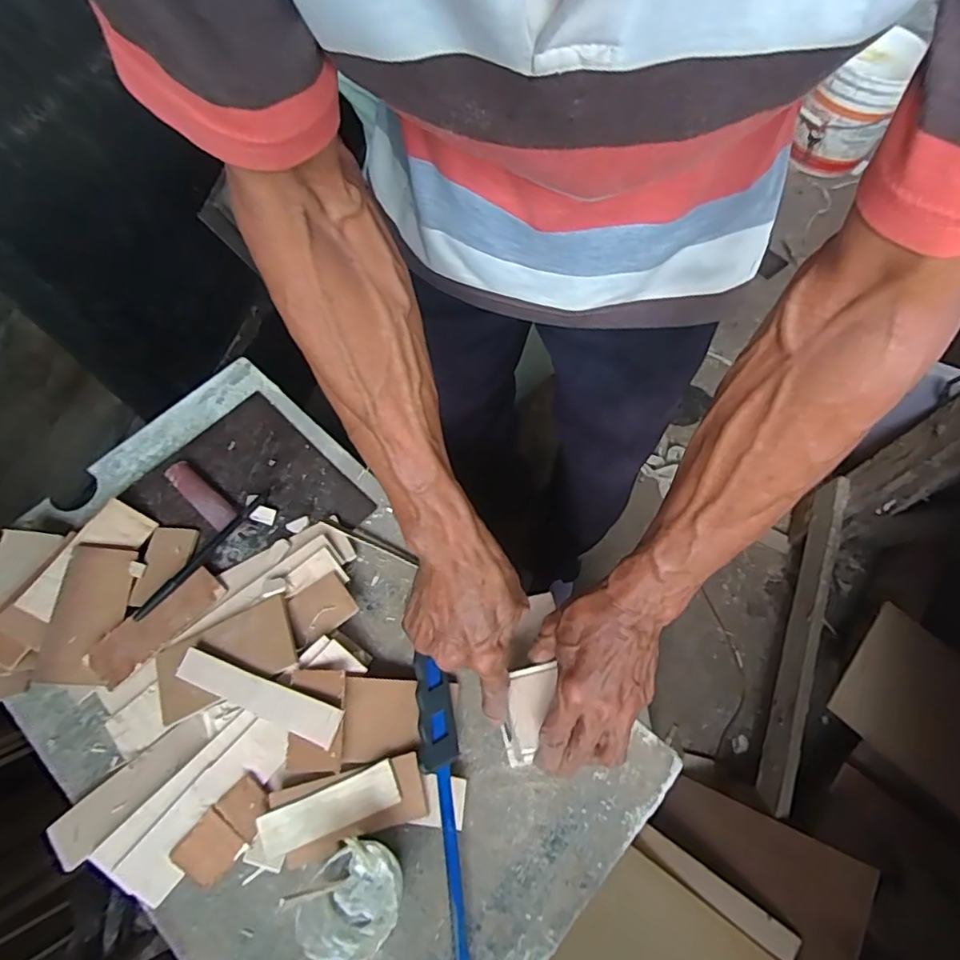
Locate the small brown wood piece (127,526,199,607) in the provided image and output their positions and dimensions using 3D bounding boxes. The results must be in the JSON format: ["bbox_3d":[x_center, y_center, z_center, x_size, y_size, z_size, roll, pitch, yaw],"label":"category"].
[{"bbox_3d":[-0.278,0.075,0.497,0.037,0.010,0.072,6,66,2],"label":"small brown wood piece"}]

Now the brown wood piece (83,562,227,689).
[{"bbox_3d":[-0.266,0.118,0.466,0.036,0.010,0.107,42,72,16],"label":"brown wood piece"}]

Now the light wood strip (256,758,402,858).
[{"bbox_3d":[-0.110,0.243,0.415,0.100,0.006,0.032,-20,78,-10],"label":"light wood strip"}]

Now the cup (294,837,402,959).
[{"bbox_3d":[-0.087,0.286,0.389,0.060,0.055,0.065,0,66,0],"label":"cup"}]

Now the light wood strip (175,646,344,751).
[{"bbox_3d":[-0.170,0.166,0.433,0.135,0.007,0.028,18,72,11],"label":"light wood strip"}]

